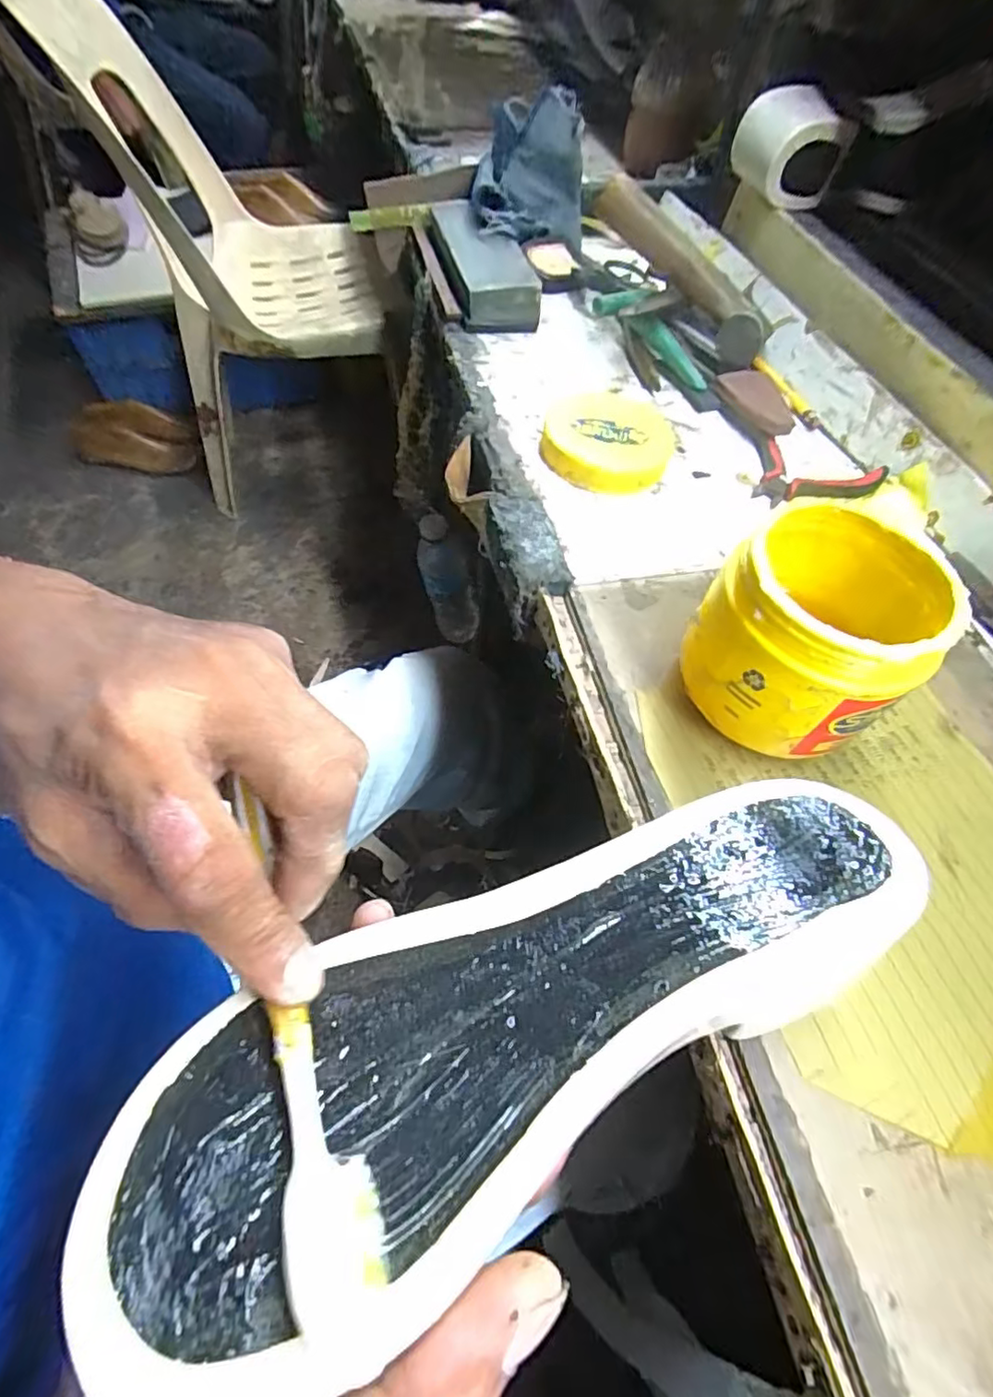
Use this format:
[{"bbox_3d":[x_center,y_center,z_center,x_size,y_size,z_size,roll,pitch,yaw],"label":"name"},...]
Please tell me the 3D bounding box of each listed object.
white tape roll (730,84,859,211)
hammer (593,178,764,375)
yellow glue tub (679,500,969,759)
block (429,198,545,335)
[{"bbox_3d":[0.252,-0.469,0.512,0.075,0.066,0.067,-13,59,-11],"label":"white tape roll"},{"bbox_3d":[0.147,-0.332,0.468,0.043,0.041,0.175,-35,84,-23],"label":"hammer"},{"bbox_3d":[0.142,-0.027,0.280,0.086,0.093,0.092,2,57,-2],"label":"yellow glue tub"},{"bbox_3d":[-0.015,-0.389,0.534,0.069,0.035,0.184,-9,57,-8],"label":"block"}]

